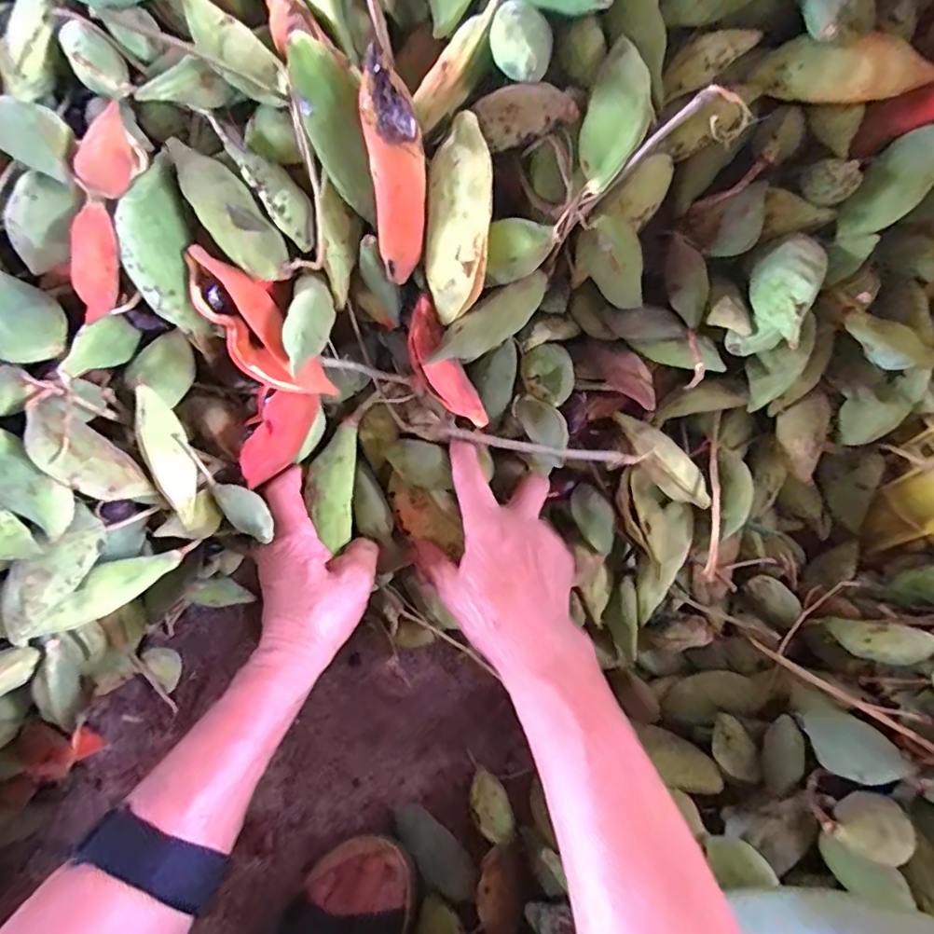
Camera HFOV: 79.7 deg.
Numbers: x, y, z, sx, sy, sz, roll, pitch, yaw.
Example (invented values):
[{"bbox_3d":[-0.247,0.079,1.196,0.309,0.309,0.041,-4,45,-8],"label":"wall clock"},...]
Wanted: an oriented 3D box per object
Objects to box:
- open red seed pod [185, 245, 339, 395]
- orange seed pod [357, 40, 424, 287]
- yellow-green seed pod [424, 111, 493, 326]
[{"bbox_3d":[-0.129,-0.082,0.341,0.037,0.049,0.113,-44,107,-18],"label":"open red seed pod"},{"bbox_3d":[-0.036,-0.147,0.288,0.027,0.106,0.015,-4,44,-3],"label":"orange seed pod"},{"bbox_3d":[-0.005,-0.132,0.307,0.033,0.103,0.021,7,27,2],"label":"yellow-green seed pod"}]

